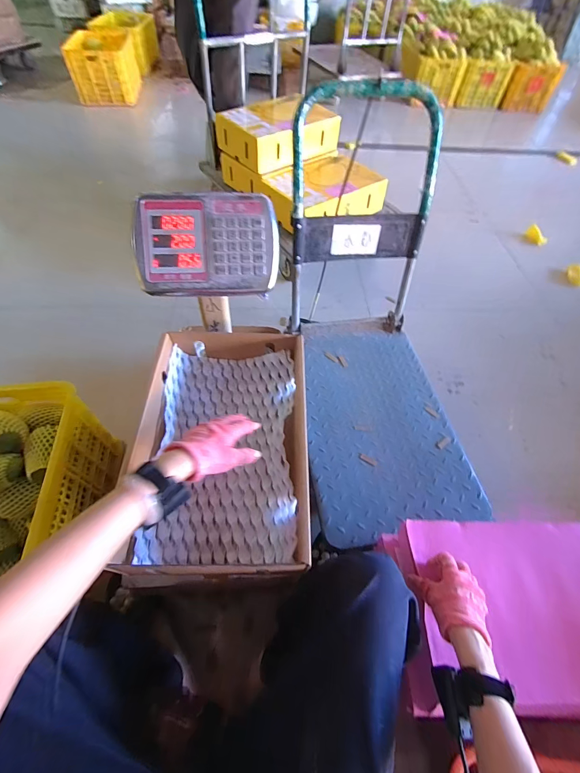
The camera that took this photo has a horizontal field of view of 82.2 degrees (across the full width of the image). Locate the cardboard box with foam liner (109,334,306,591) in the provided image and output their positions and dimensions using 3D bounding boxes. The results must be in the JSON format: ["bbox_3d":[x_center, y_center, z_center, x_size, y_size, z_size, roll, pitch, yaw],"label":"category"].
[{"bbox_3d":[-0.108,0.088,0.574,0.260,0.099,0.410,0,56,-3],"label":"cardboard box with foam liner"}]

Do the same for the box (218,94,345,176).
[{"bbox_3d":[-0.044,-1.021,1.327,0.432,0.125,0.315,-25,61,-19],"label":"box"}]

